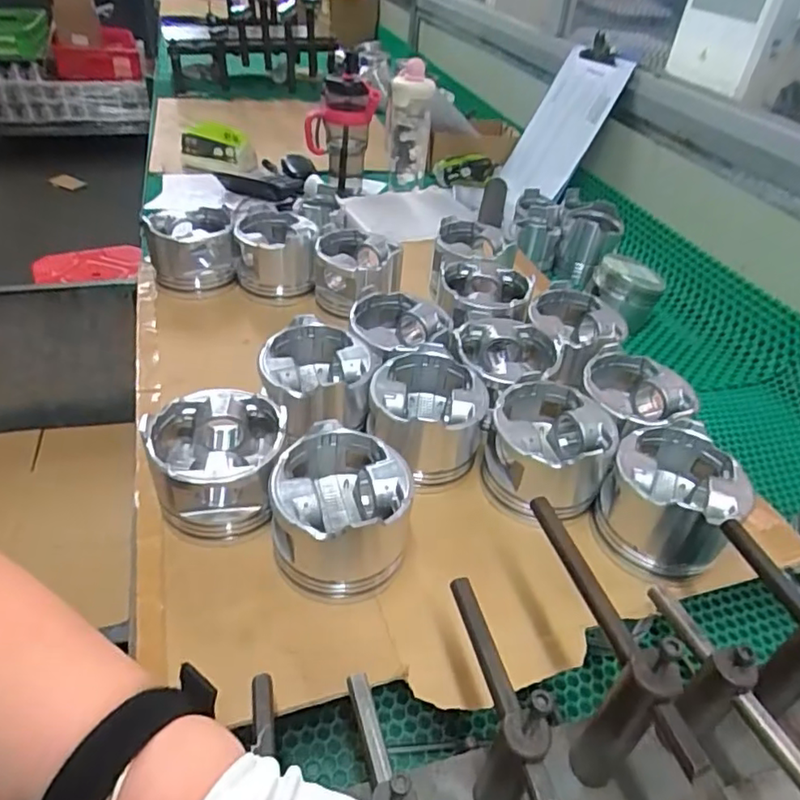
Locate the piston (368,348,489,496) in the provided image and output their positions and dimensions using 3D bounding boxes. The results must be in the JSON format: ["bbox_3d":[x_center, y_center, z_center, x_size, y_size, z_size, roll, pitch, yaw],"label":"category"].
[{"bbox_3d":[0.022,0.017,0.533,0.100,0.076,0.104,-3,41,-11],"label":"piston"}]

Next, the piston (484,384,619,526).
[{"bbox_3d":[0.125,0.044,0.512,0.098,0.083,0.099,4,40,-3],"label":"piston"}]

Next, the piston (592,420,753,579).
[{"bbox_3d":[0.216,0.080,0.481,0.093,0.080,0.098,4,40,-3],"label":"piston"}]

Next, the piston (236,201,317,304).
[{"bbox_3d":[-0.153,-0.181,0.736,0.095,0.074,0.113,-6,42,-15],"label":"piston"}]

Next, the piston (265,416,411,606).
[{"bbox_3d":[-0.044,0.083,0.442,0.099,0.080,0.106,7,40,0],"label":"piston"}]

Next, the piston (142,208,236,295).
[{"bbox_3d":[-0.261,-0.187,0.755,0.104,0.073,0.124,-11,43,-19],"label":"piston"}]

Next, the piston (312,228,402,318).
[{"bbox_3d":[-0.051,-0.154,0.728,0.111,0.065,0.110,4,40,-3],"label":"piston"}]

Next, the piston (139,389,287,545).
[{"bbox_3d":[-0.140,0.047,0.469,0.097,0.075,0.098,4,40,-3],"label":"piston"}]

